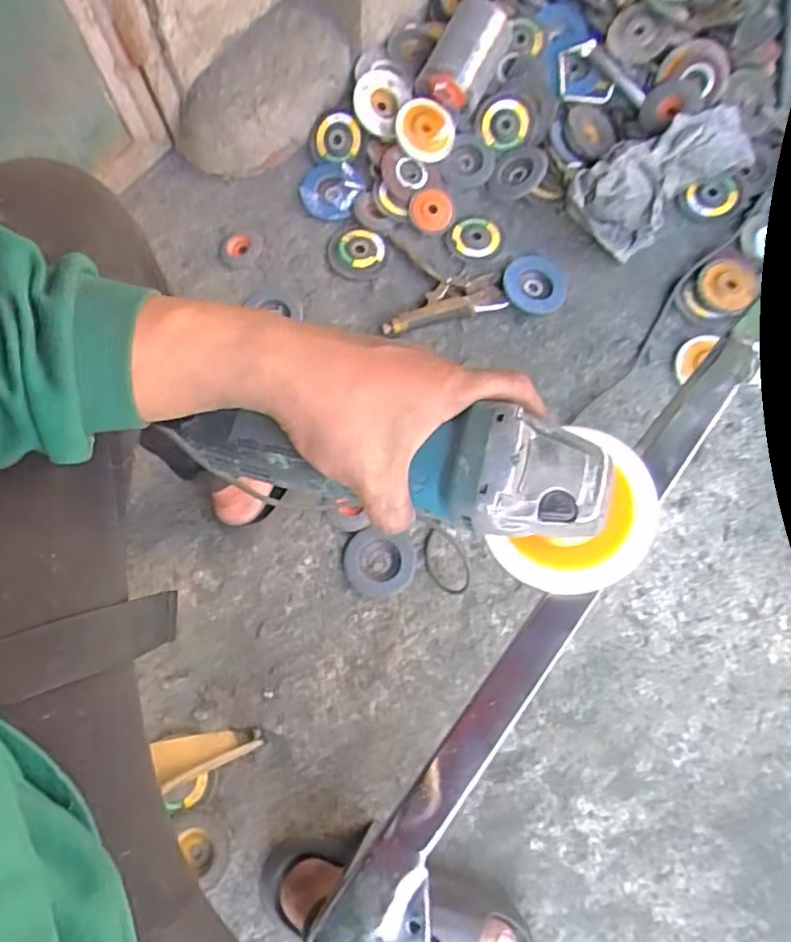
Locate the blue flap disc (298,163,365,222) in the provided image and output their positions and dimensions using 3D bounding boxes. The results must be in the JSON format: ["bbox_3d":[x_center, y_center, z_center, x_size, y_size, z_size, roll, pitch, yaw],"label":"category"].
[{"bbox_3d":[-0.103,-0.443,0.999,0.094,0.017,0.094,0,82,-3],"label":"blue flap disc"}]

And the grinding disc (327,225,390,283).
[{"bbox_3d":[-0.058,-0.338,0.987,0.093,0.011,0.090,0,85,0],"label":"grinding disc"}]

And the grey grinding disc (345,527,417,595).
[{"bbox_3d":[-0.022,0.121,0.837,0.091,0.019,0.082,6,71,3],"label":"grey grinding disc"}]

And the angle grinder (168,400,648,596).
[{"bbox_3d":[0.012,-0.002,0.354,0.273,0.090,0.086,11,67,3],"label":"angle grinder"}]

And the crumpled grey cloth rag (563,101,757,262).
[{"bbox_3d":[0.414,-0.460,0.969,0.284,0.074,0.130,-36,74,-11],"label":"crumpled grey cloth rag"}]

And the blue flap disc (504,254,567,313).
[{"bbox_3d":[0.211,-0.280,0.960,0.094,0.015,0.094,0,81,-3],"label":"blue flap disc"}]

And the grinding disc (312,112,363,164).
[{"bbox_3d":[-0.094,-0.536,1.020,0.081,0.011,0.077,1,103,5],"label":"grinding disc"}]

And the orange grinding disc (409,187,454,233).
[{"bbox_3d":[0.056,-0.407,0.991,0.067,0.017,0.071,0,87,-6],"label":"orange grinding disc"}]

